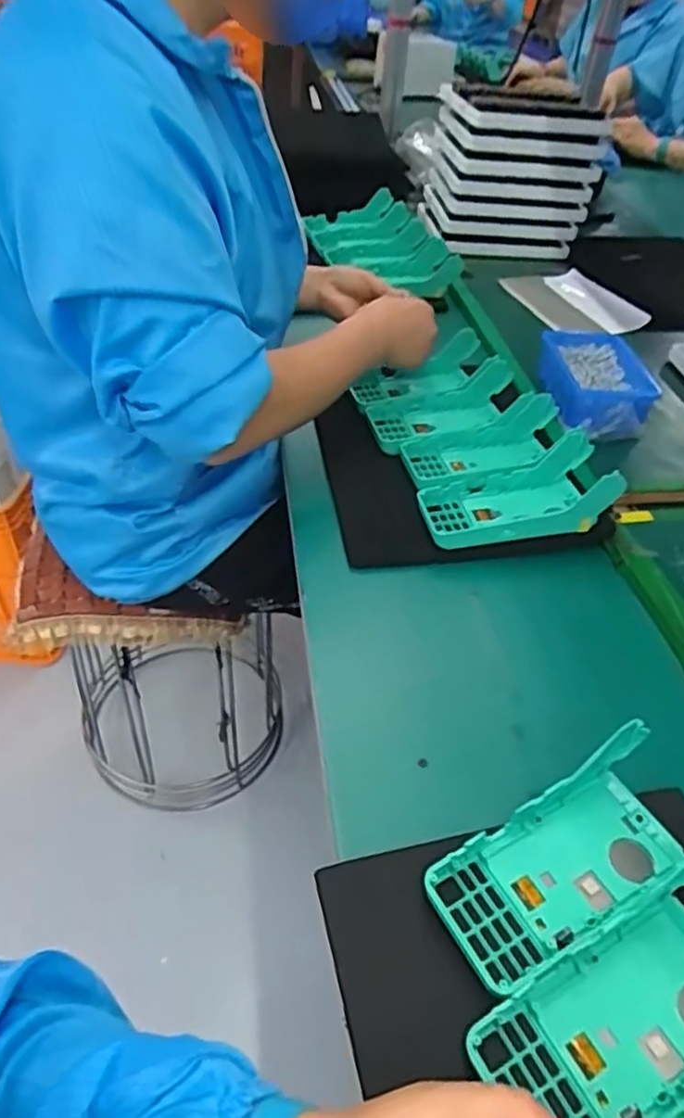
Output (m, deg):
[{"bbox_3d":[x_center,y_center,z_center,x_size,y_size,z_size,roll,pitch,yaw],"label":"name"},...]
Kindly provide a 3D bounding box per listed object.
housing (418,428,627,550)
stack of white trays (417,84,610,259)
[{"bbox_3d":[0.160,-0.062,0.633,0.158,0.066,0.085,-4,44,-11],"label":"housing"},{"bbox_3d":[0.271,-0.638,1.129,0.227,0.195,0.204,-1,44,-8],"label":"stack of white trays"}]

